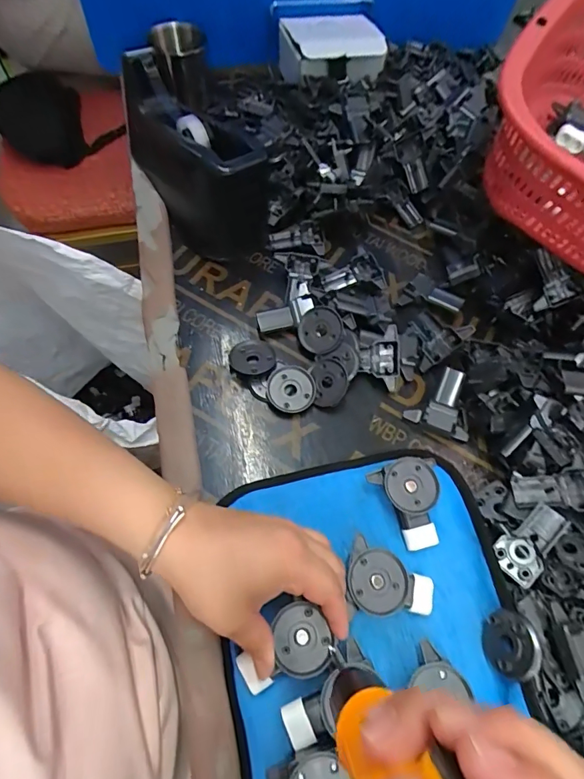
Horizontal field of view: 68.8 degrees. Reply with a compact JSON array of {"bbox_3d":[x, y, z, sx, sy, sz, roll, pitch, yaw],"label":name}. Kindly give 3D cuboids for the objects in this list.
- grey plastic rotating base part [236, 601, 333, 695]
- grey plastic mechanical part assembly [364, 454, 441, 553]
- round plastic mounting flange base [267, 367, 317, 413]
[{"bbox_3d":[-0.006,0.173,0.283,0.060,0.019,0.042,-26,69,-15],"label":"grey plastic rotating base part"},{"bbox_3d":[0.098,0.088,0.336,0.052,0.028,0.065,-18,67,-11],"label":"grey plastic mechanical part assembly"},{"bbox_3d":[0.000,0.000,0.382,0.043,0.011,0.040,1,64,-3],"label":"round plastic mounting flange base"}]

